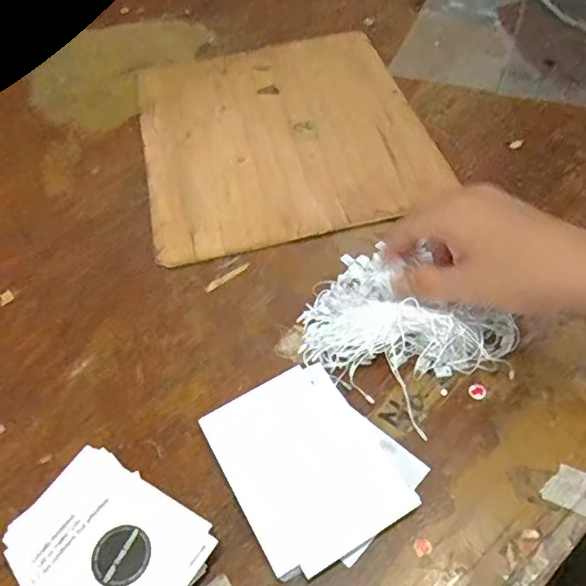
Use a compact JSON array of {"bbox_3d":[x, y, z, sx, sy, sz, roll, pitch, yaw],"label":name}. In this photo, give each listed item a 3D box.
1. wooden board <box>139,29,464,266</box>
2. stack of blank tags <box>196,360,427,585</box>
[{"bbox_3d":[-0.011,-0.154,0.528,0.249,0.011,0.275,-11,52,-4],"label":"wooden board"},{"bbox_3d":[0.009,0.094,0.325,0.092,0.011,0.109,-31,56,-18],"label":"stack of blank tags"}]

